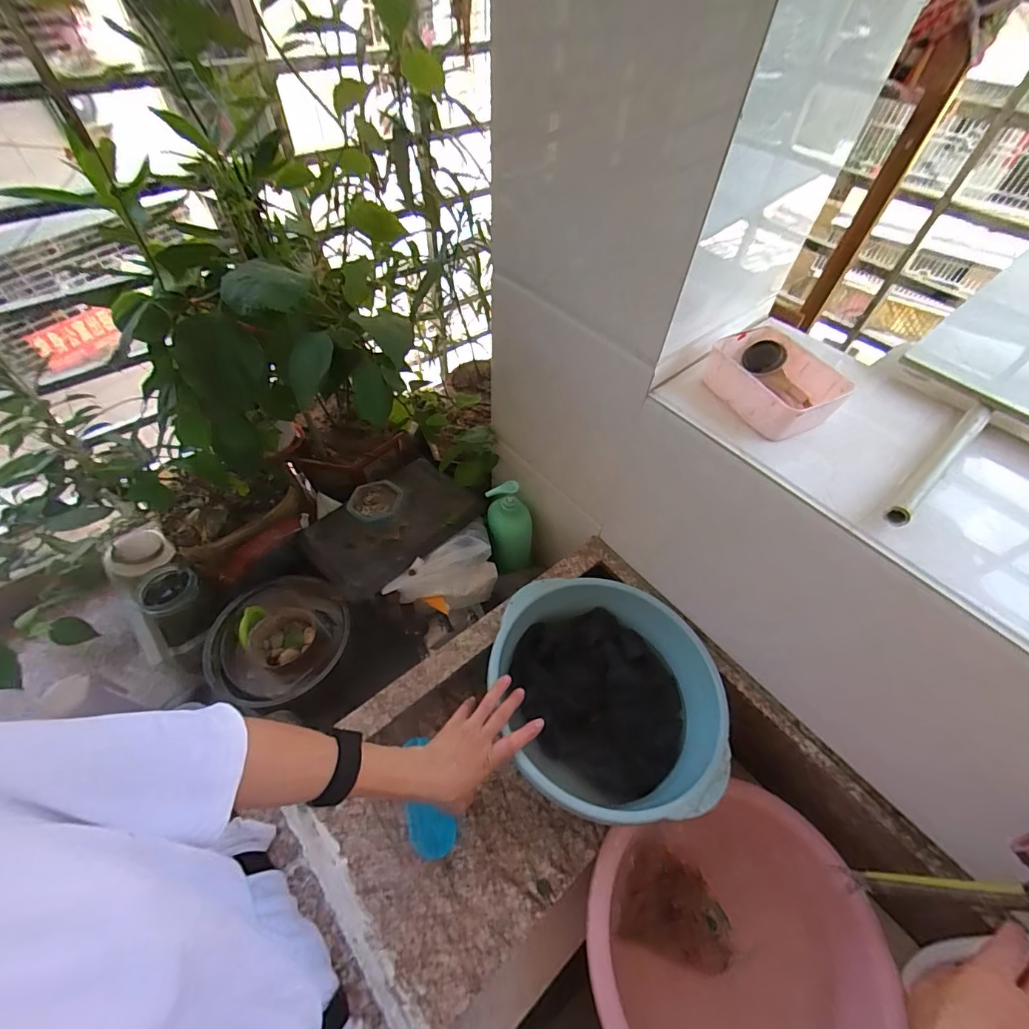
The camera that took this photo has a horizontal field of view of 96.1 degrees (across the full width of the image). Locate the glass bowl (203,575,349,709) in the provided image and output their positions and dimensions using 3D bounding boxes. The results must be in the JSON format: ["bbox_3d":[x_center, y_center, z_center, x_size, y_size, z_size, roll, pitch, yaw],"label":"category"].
[{"bbox_3d":[-0.398,0.209,0.778,0.199,0.097,0.222,36,60,21],"label":"glass bowl"}]

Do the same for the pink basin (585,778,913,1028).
[{"bbox_3d":[0.252,0.525,0.541,0.316,0.103,0.295,1,54,-2],"label":"pink basin"}]

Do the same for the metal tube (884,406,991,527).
[{"bbox_3d":[0.413,-0.053,0.446,0.218,0.014,0.018,-34,62,-24],"label":"metal tube"}]

